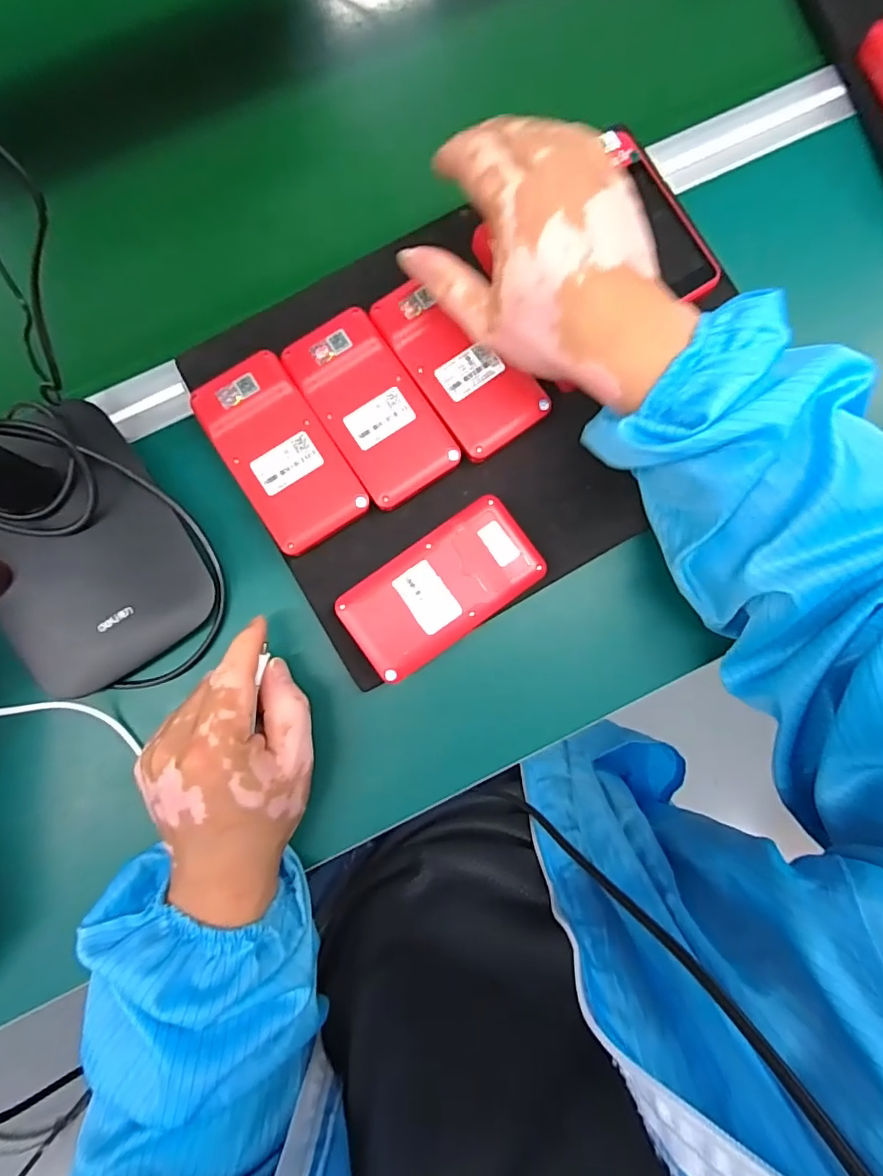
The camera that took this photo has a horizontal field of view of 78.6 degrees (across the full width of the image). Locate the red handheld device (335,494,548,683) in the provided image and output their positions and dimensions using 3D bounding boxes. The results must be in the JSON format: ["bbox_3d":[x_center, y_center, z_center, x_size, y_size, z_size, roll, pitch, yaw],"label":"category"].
[{"bbox_3d":[0.001,0.000,0.330,0.119,0.019,0.062,-35,86,-4],"label":"red handheld device"}]

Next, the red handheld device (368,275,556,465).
[{"bbox_3d":[0.012,-0.142,0.338,0.061,0.013,0.115,-34,86,-4],"label":"red handheld device"}]

